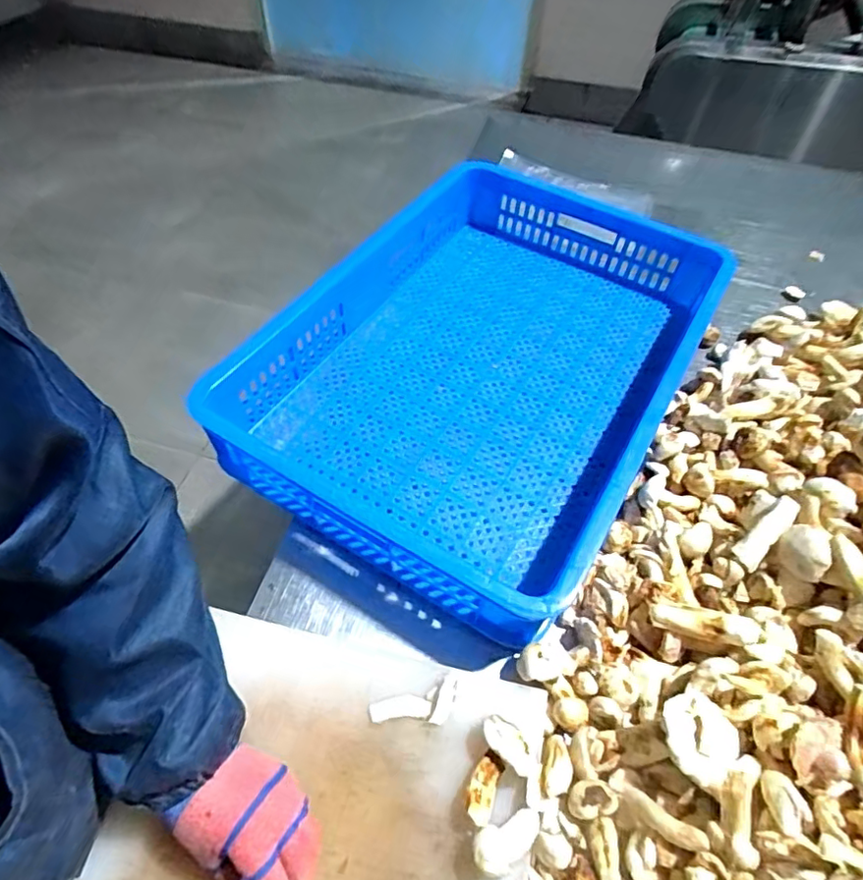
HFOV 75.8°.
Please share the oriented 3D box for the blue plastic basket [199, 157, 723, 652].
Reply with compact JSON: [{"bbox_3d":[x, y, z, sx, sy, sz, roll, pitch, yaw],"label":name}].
[{"bbox_3d":[0.069,-0.112,0.677,0.399,0.118,0.583,27,58,16],"label":"blue plastic basket"}]

